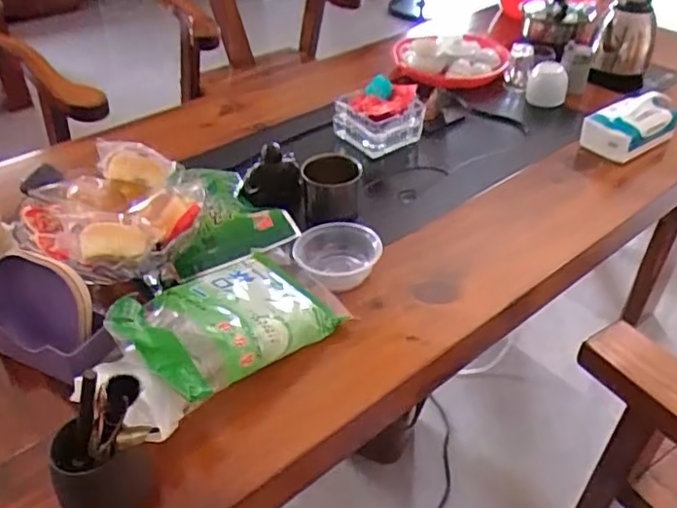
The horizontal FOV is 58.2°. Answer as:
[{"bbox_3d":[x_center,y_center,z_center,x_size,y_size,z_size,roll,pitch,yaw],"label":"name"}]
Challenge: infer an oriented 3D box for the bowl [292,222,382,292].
[{"bbox_3d":[-0.001,0.002,0.795,0.114,0.041,0.097,5,41,6],"label":"bowl"}]

